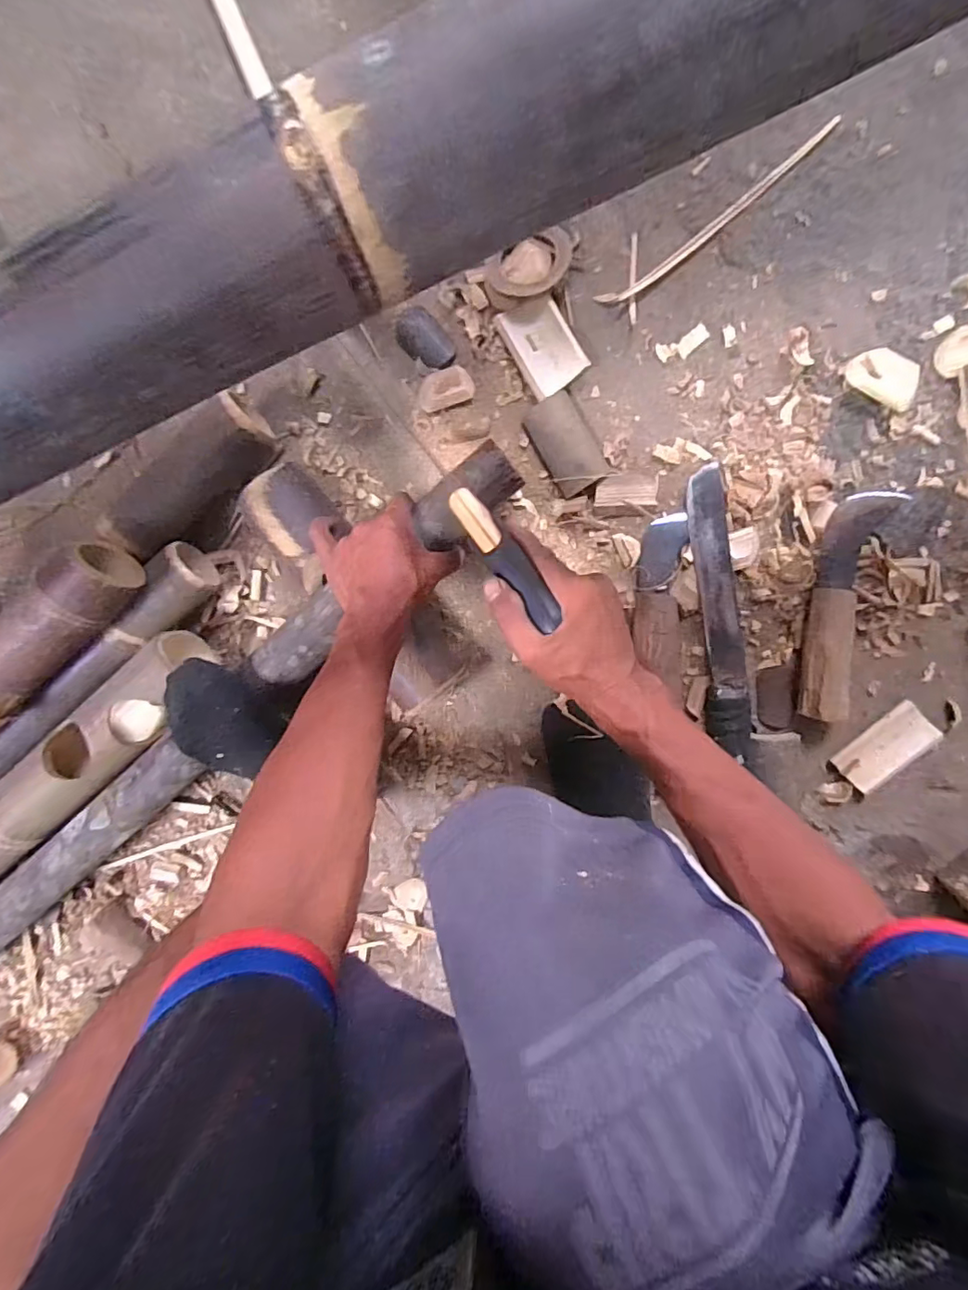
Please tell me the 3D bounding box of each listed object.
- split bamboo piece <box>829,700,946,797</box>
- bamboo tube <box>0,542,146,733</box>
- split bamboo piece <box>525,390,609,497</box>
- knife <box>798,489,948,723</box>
[{"bbox_3d":[0.404,0.104,0.555,0.048,0.013,0.094,43,100,-1],"label":"split bamboo piece"},{"bbox_3d":[-0.486,0.024,0.542,0.343,0.066,0.084,-39,92,10],"label":"bamboo tube"},{"bbox_3d":[0.083,-0.204,0.553,0.054,0.019,0.095,-29,93,9],"label":"split bamboo piece"},{"bbox_3d":[0.359,-0.049,0.535,0.092,0.041,0.240,27,99,2],"label":"knife"}]

